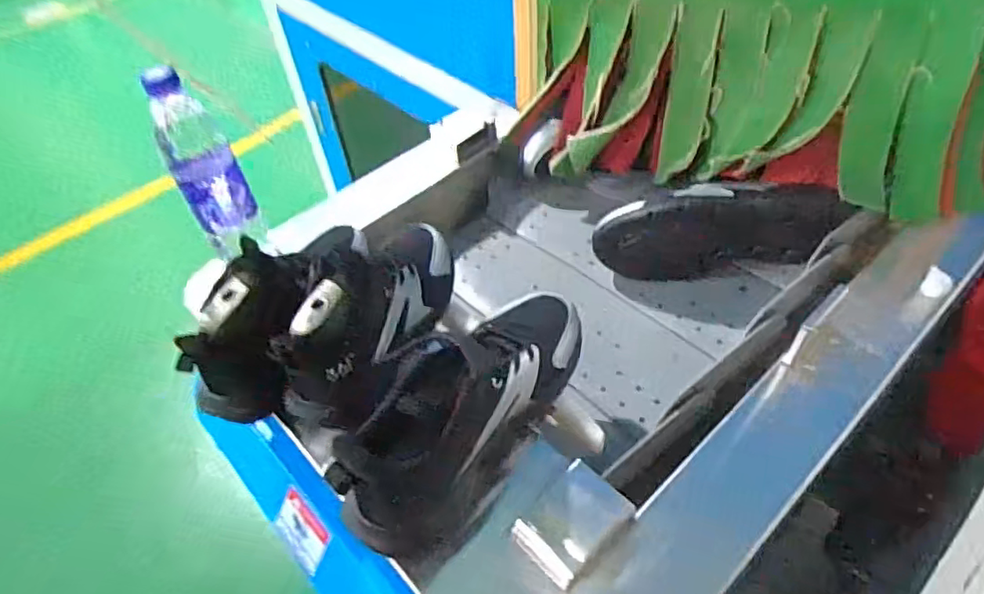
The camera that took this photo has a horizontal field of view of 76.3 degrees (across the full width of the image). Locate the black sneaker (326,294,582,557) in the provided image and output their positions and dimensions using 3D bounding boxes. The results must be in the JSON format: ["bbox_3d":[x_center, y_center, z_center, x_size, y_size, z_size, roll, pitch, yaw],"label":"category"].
[{"bbox_3d":[-0.020,0.092,0.544,0.095,0.135,0.266,28,57,27],"label":"black sneaker"}]

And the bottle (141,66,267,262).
[{"bbox_3d":[-0.302,-0.137,0.661,0.062,0.215,0.054,-24,51,-15],"label":"bottle"}]

